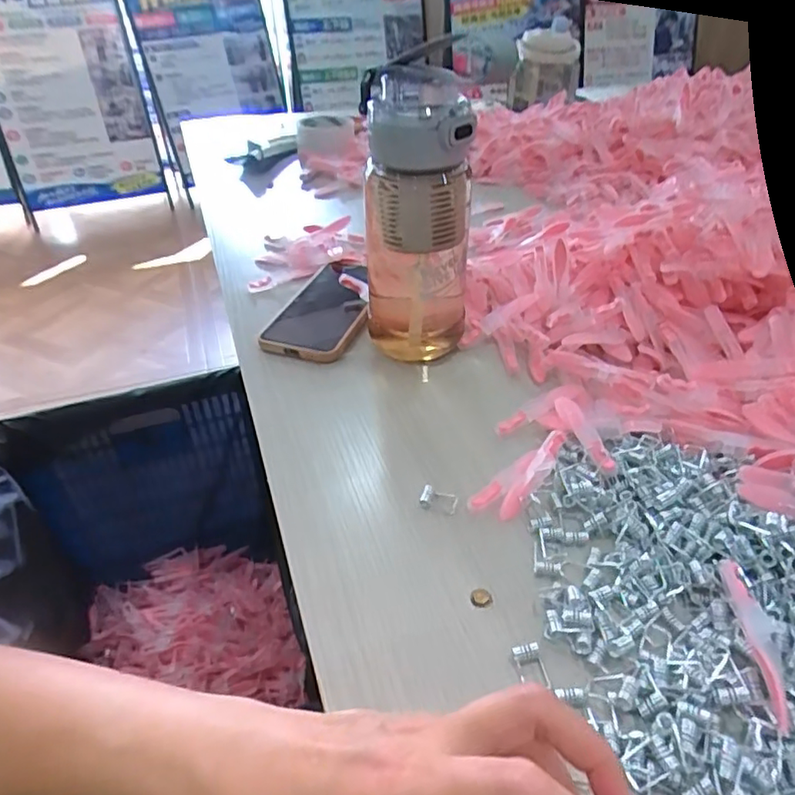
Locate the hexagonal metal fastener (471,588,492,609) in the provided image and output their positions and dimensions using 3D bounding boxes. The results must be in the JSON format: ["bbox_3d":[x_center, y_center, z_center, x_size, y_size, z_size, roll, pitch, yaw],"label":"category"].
[{"bbox_3d":[0.046,0.109,0.321,0.011,0.004,0.011,-7,40,-8],"label":"hexagonal metal fastener"}]

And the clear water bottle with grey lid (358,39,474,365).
[{"bbox_3d":[0.016,-0.138,0.458,0.080,0.232,0.089,-3,39,-2],"label":"clear water bottle with grey lid"}]

